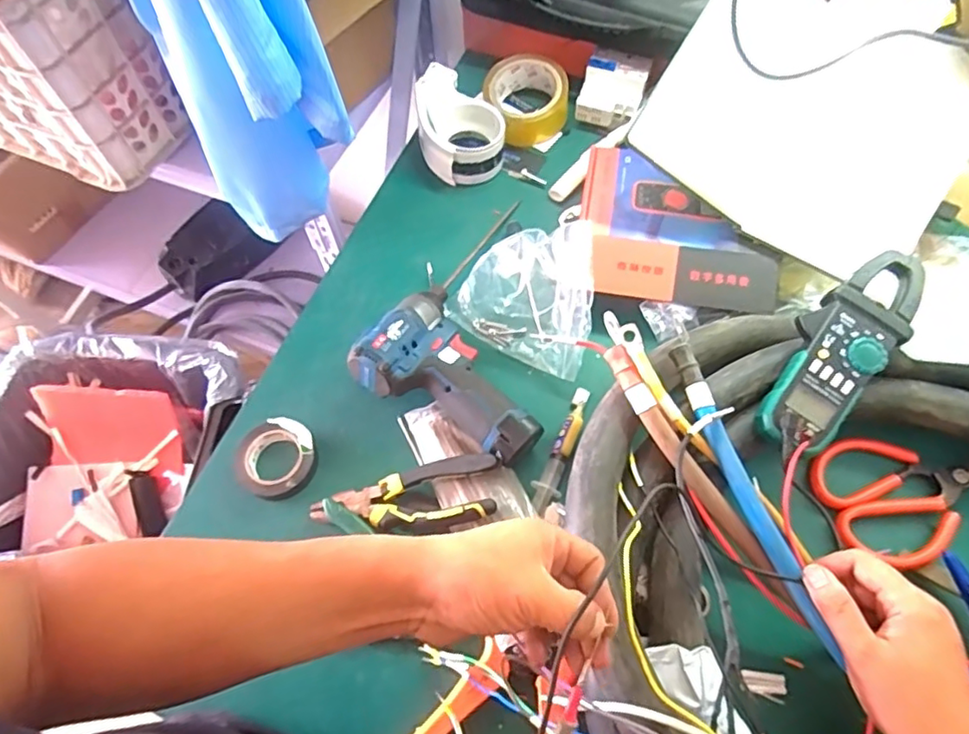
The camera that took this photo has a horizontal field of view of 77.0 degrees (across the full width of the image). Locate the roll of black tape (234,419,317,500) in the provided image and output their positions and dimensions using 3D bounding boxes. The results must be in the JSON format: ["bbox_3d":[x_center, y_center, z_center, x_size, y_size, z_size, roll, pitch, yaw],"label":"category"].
[{"bbox_3d":[-0.188,0.084,0.553,0.070,0.020,0.066,-1,62,1],"label":"roll of black tape"}]

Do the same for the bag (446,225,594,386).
[{"bbox_3d":[0.048,-0.077,0.604,0.144,0.084,0.114,27,66,15],"label":"bag"}]

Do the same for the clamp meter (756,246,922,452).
[{"bbox_3d":[0.299,-0.014,0.514,0.069,0.050,0.198,40,70,20],"label":"clamp meter"}]

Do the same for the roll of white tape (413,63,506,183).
[{"bbox_3d":[-0.033,-0.288,0.726,0.093,0.059,0.139,-14,63,-6],"label":"roll of white tape"}]

